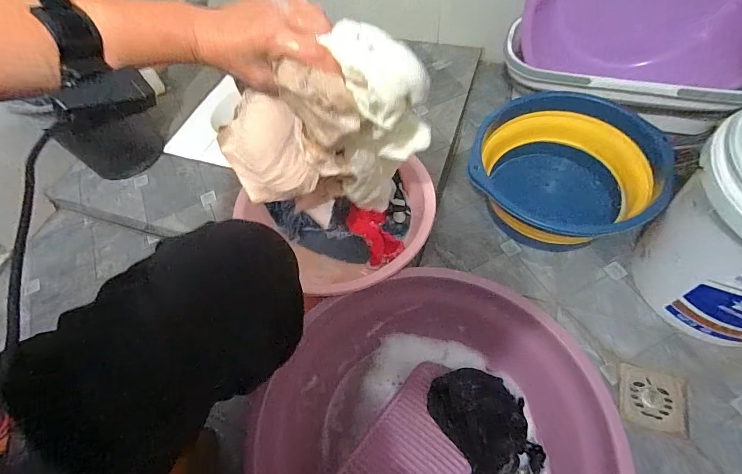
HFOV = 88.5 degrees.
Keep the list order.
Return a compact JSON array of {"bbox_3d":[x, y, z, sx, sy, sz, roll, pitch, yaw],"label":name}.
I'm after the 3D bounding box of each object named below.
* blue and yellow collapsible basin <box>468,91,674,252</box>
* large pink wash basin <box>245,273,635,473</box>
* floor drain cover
[{"bbox_3d":[0.391,-0.132,0.808,0.349,0.165,0.328,-3,59,4],"label":"blue and yellow collapsible basin"},{"bbox_3d":[0.096,0.283,0.562,0.469,0.154,0.436,28,66,21],"label":"large pink wash basin"},{"bbox_3d":[0.490,0.283,0.665,0.101,0.013,0.096,14,62,14],"label":"floor drain cover"}]

